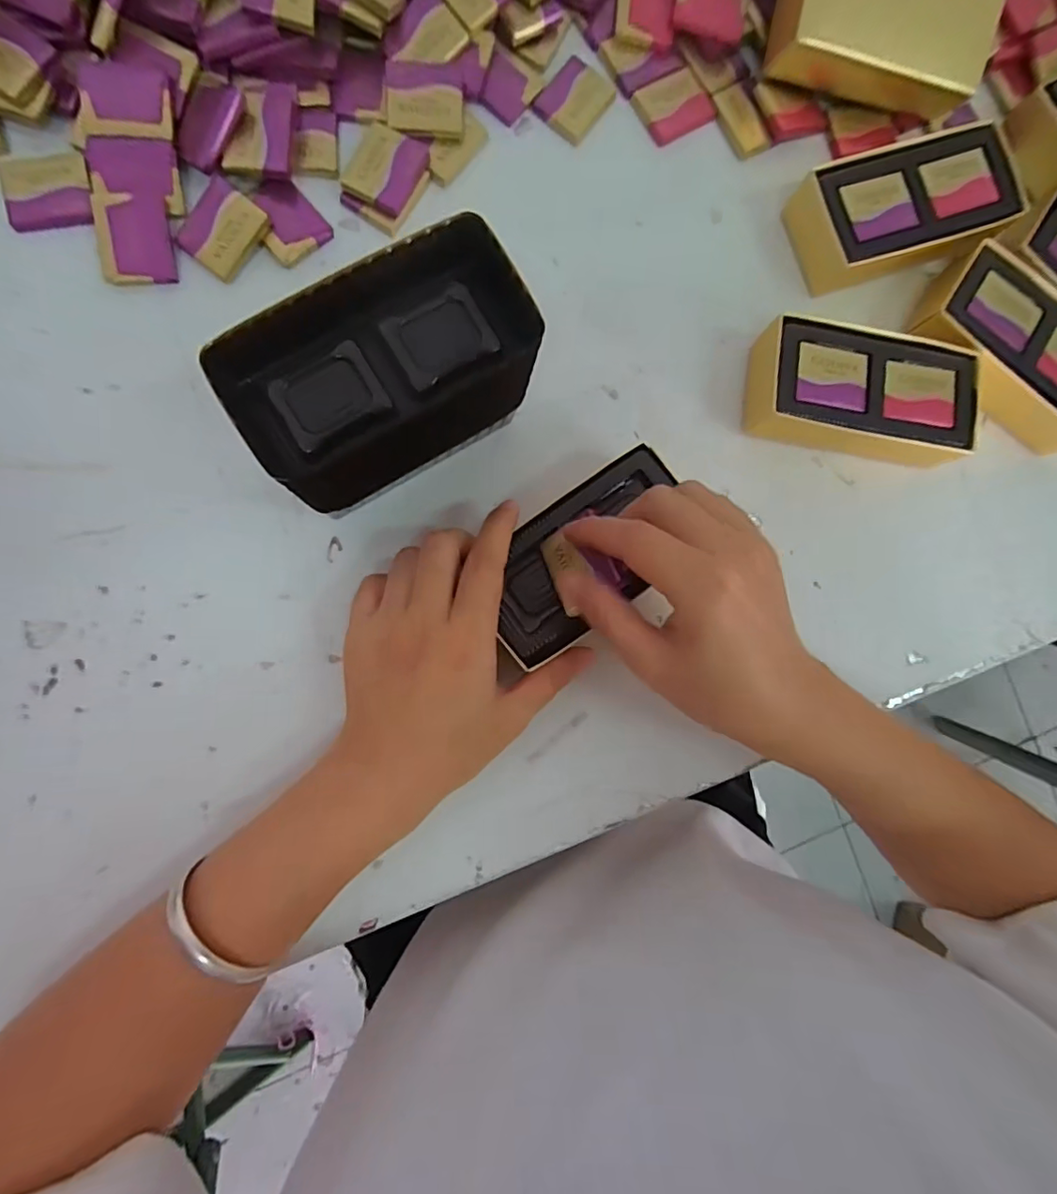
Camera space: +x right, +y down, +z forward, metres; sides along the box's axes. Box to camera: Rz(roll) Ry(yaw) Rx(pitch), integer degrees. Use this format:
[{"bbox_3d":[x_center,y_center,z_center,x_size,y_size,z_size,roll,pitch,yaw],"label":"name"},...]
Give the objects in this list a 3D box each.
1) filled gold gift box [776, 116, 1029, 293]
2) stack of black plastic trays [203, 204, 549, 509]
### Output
[{"bbox_3d":[0.205,-0.213,0.310,0.120,0.032,0.060,-20,90,-7],"label":"filled gold gift box"},{"bbox_3d":[-0.055,-0.093,0.245,0.124,0.088,0.060,-34,92,-7],"label":"stack of black plastic trays"}]

